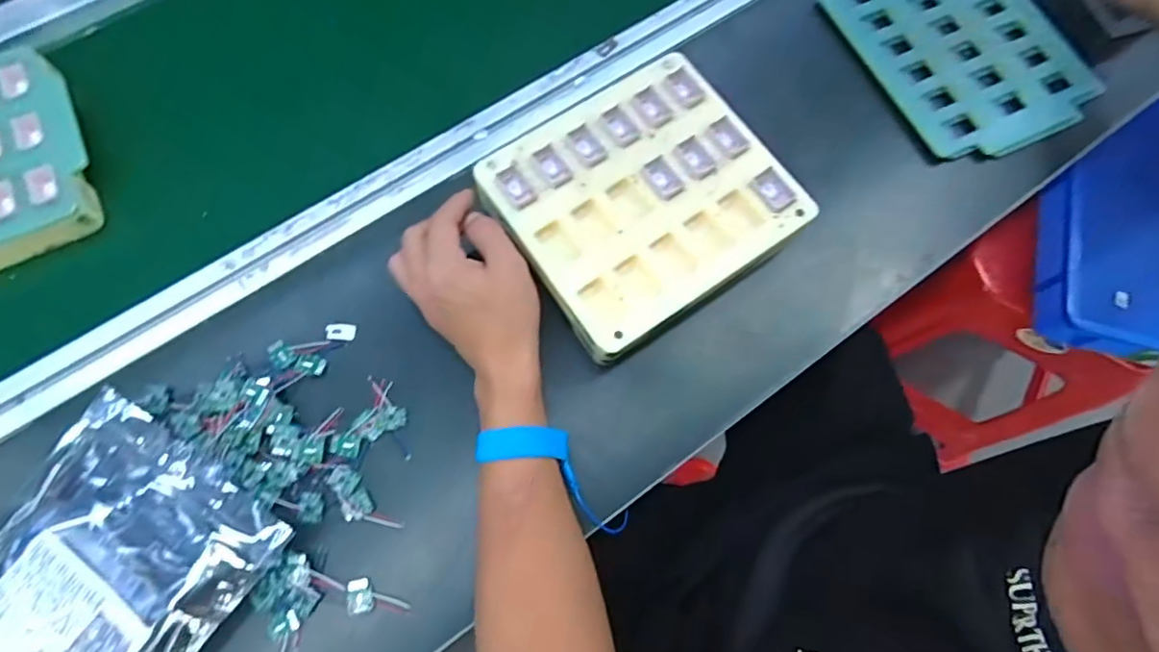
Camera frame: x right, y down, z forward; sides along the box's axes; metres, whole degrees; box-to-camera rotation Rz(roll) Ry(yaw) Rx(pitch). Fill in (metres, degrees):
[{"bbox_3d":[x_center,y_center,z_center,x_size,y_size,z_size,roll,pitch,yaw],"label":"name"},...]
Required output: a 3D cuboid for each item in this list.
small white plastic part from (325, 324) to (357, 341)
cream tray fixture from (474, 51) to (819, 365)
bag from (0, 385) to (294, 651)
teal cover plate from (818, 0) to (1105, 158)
[{"bbox_3d":[-0.184,0.004,0.443,0.023,0.004,0.013,3,71,0],"label":"small white plastic part"},{"bbox_3d":[0.048,-0.100,0.435,0.199,0.016,0.186,-33,75,-12],"label":"cream tray fixture"},{"bbox_3d":[-0.324,0.187,0.357,0.171,0.040,0.251,32,73,9],"label":"bag"},{"bbox_3d":[0.351,-0.265,0.538,0.188,0.019,0.230,-29,74,-11],"label":"teal cover plate"}]

